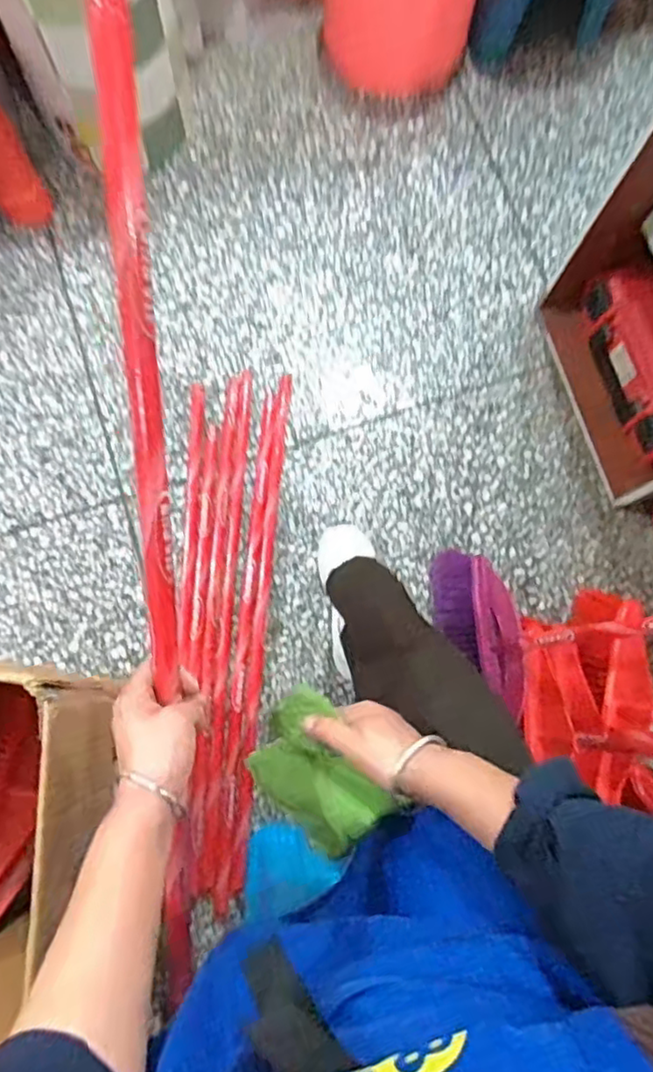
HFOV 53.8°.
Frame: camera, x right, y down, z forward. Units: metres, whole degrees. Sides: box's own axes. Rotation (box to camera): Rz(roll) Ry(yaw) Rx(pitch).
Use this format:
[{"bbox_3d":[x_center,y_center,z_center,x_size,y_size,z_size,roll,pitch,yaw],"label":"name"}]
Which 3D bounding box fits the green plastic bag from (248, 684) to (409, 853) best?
[{"bbox_3d":[-0.007,0.199,0.544,0.121,0.031,0.113,49,113,17],"label":"green plastic bag"}]

